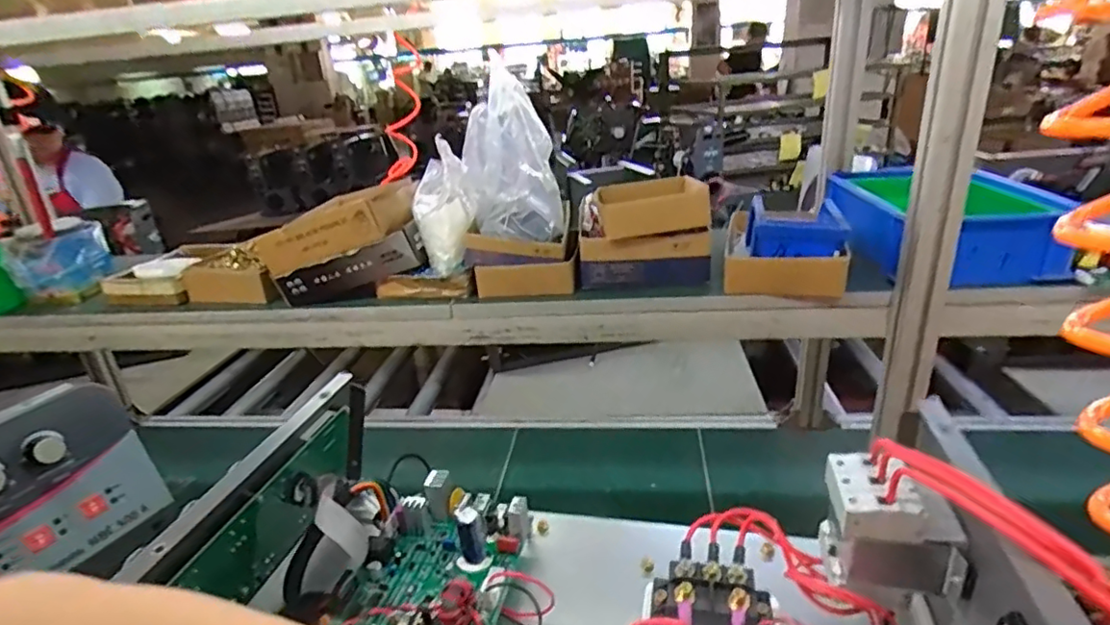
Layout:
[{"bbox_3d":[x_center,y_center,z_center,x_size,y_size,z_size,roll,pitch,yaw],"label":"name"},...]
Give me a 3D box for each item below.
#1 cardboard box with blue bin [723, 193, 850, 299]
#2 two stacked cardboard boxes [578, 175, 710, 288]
[{"bbox_3d":[0.288,-0.084,0.740,0.136,0.096,0.108,3,24,18],"label":"cardboard box with blue bin"},{"bbox_3d":[0.119,-0.116,0.820,0.169,0.109,0.162,-2,23,5],"label":"two stacked cardboard boxes"}]

